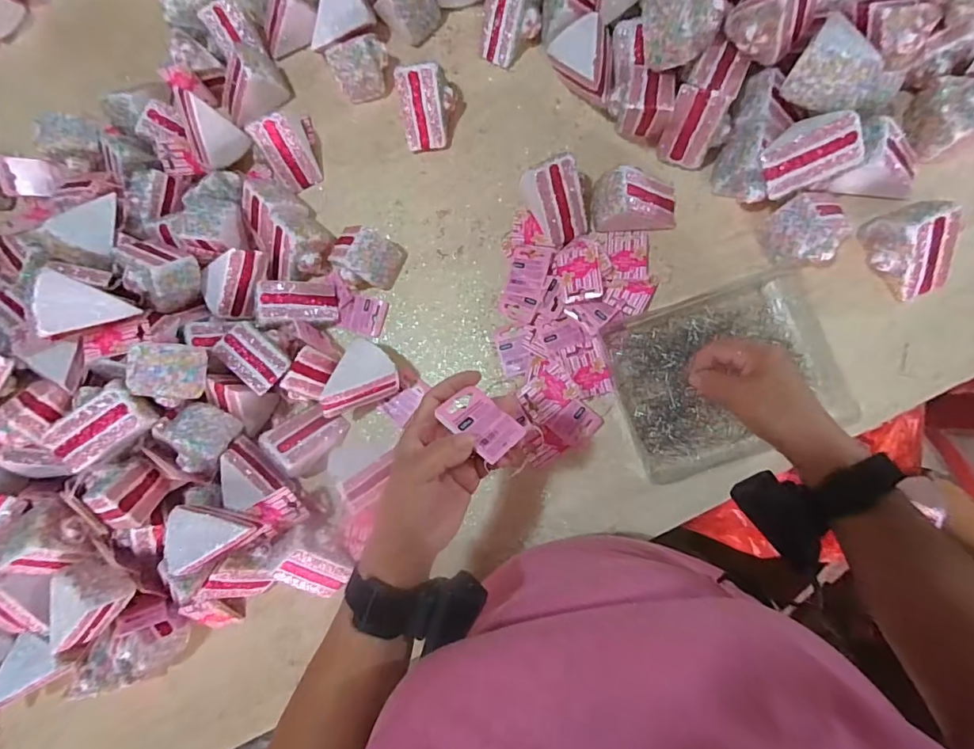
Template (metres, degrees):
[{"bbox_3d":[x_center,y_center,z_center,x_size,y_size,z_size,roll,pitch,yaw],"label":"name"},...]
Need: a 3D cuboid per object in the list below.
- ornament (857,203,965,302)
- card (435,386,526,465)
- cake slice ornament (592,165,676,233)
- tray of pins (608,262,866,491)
[{"bbox_3d":[0.438,-0.128,0.485,0.065,0.067,0.092,-24,81,7],"label":"ornament"},{"bbox_3d":[-0.004,0.036,0.362,0.059,0.004,0.044,39,48,15],"label":"card"},{"bbox_3d":[0.167,-0.193,0.531,0.097,0.072,0.061,-4,84,10],"label":"cake slice ornament"},{"bbox_3d":[0.259,-0.002,0.519,0.223,0.028,0.188,-18,82,3],"label":"tray of pins"}]

